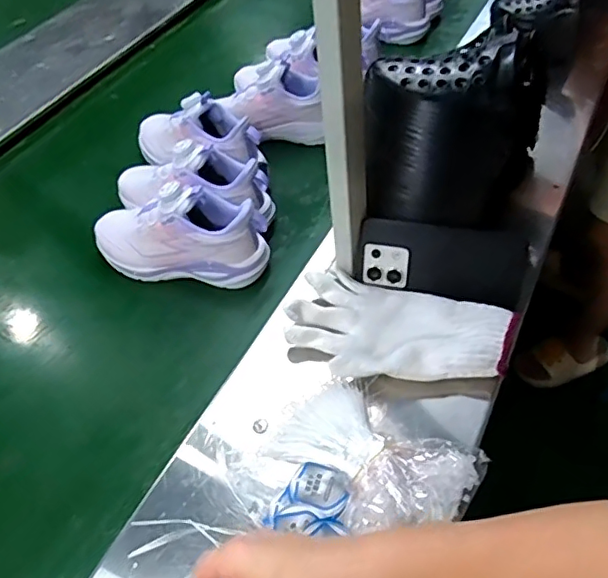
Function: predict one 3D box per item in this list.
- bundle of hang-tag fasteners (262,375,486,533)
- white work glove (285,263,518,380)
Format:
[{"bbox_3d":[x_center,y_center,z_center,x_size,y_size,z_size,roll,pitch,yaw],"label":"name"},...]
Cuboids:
[{"bbox_3d":[0.048,0.145,0.466,0.172,0.035,0.108,30,57,25],"label":"bundle of hang-tag fasteners"},{"bbox_3d":[0.083,0.041,0.536,0.208,0.036,0.122,19,53,18],"label":"white work glove"}]

